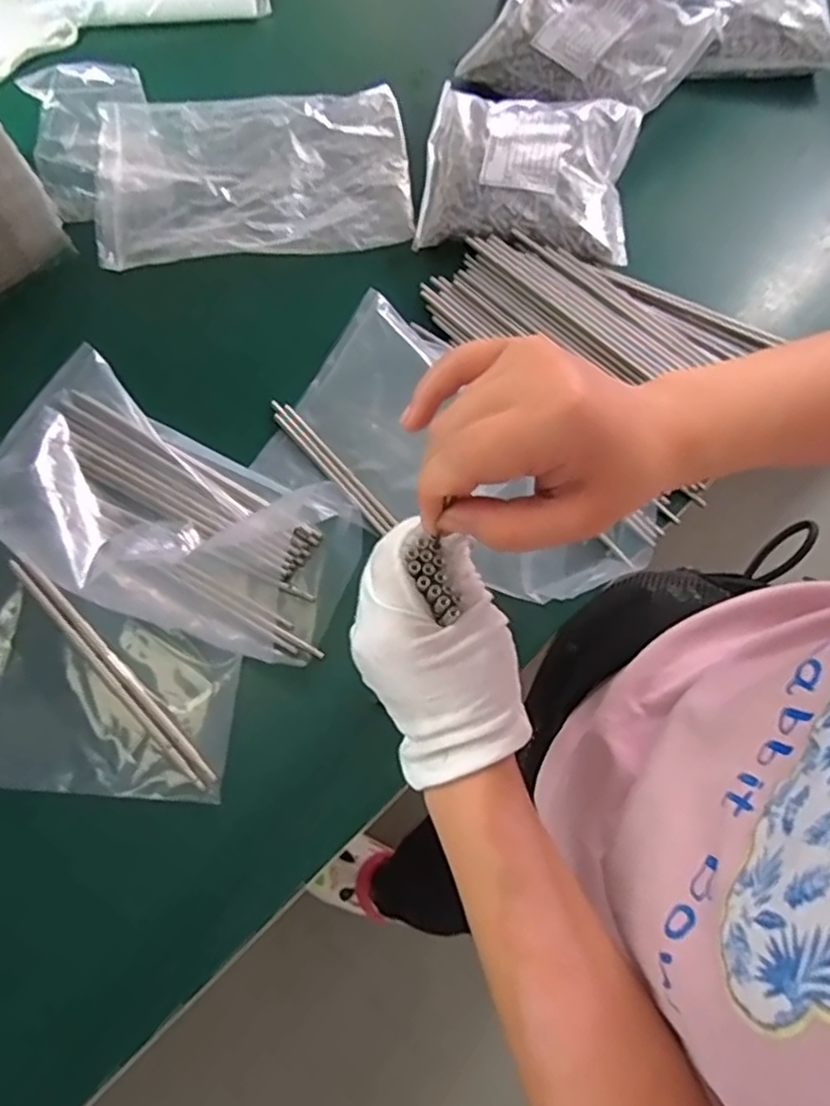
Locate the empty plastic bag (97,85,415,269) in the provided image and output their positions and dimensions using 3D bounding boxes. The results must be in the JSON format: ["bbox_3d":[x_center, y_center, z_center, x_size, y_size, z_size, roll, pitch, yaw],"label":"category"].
[{"bbox_3d":[-0.156,-0.374,0.676,0.294,0.017,0.186,-6,72,-4],"label":"empty plastic bag"}]

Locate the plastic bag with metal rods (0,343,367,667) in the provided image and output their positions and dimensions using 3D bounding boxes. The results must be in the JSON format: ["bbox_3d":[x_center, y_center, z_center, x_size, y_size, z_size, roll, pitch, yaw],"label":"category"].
[{"bbox_3d":[-0.203,-0.035,0.556,0.304,0.035,0.174,28,73,8],"label":"plastic bag with metal rods"}]

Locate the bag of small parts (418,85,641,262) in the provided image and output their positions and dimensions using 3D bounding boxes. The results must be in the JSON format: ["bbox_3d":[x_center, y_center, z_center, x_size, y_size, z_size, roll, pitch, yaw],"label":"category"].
[{"bbox_3d":[0.109,-0.367,0.656,0.192,0.045,0.179,8,71,1],"label":"bag of small parts"}]

